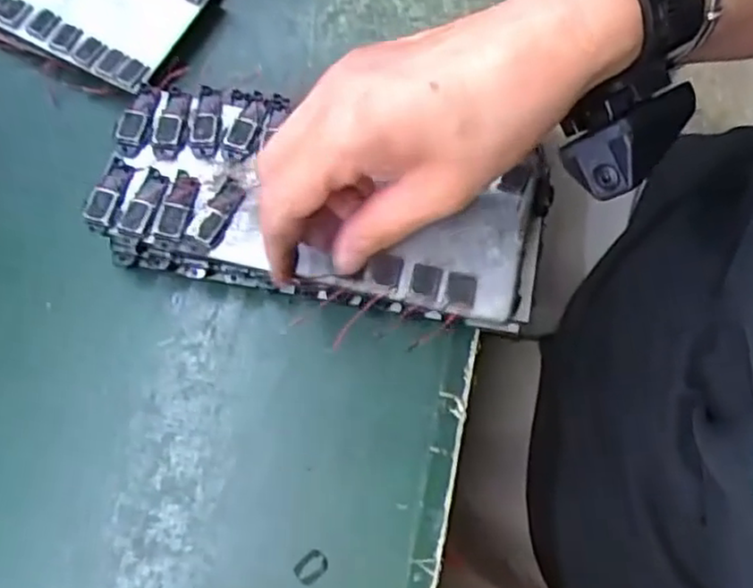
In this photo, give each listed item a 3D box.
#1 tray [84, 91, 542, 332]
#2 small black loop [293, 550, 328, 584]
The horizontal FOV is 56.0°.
[{"bbox_3d":[-0.026,-0.044,0.337,0.206,0.026,0.093,11,75,6],"label":"tray"},{"bbox_3d":[-0.029,0.119,0.308,0.015,0.004,0.011,-44,78,-10],"label":"small black loop"}]

